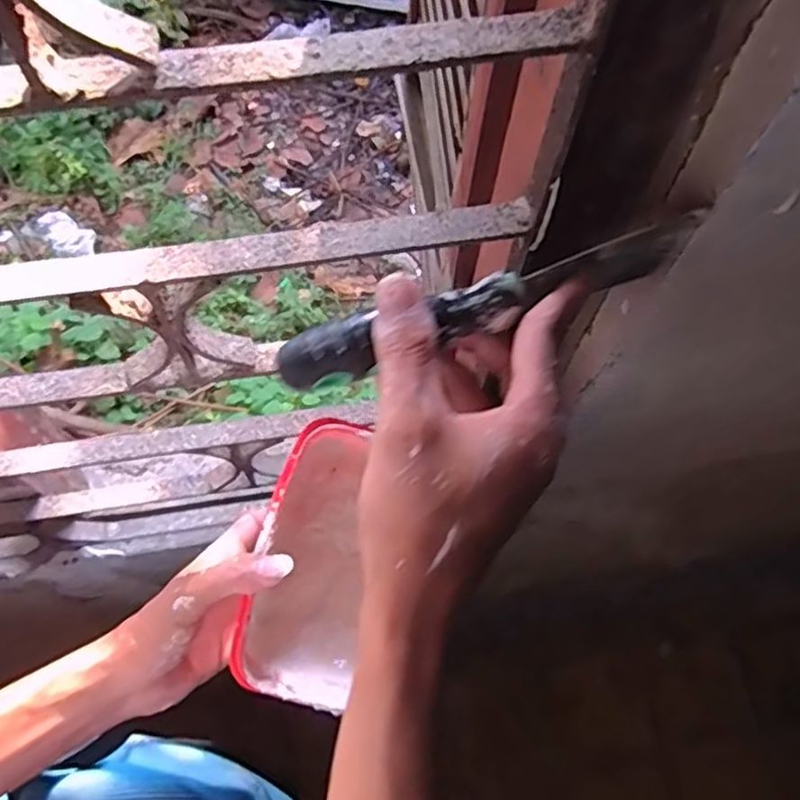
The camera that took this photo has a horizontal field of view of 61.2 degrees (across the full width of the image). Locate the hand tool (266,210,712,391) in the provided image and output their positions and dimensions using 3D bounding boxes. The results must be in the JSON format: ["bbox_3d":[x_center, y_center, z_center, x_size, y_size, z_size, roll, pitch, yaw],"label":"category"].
[{"bbox_3d":[0.043,-0.042,0.297,0.194,0.040,0.019,-19,68,-12],"label":"hand tool"}]

